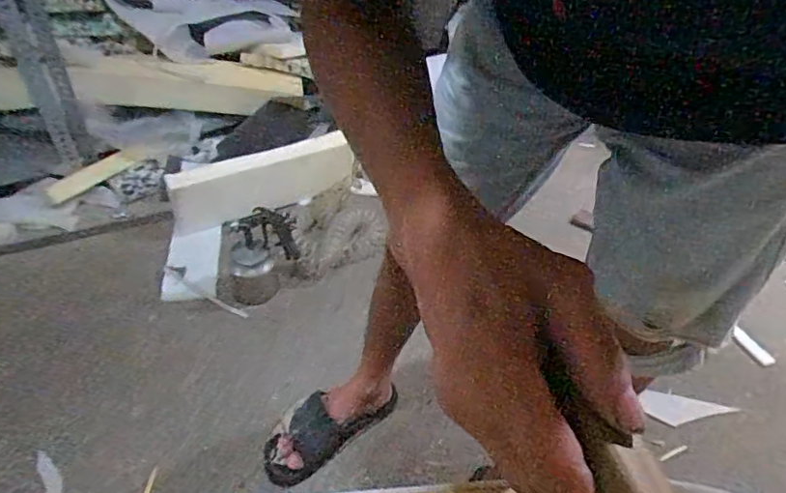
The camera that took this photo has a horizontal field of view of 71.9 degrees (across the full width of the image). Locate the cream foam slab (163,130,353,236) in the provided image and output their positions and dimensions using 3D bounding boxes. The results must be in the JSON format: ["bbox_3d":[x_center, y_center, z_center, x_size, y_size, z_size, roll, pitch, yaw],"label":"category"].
[{"bbox_3d":[-0.350,-0.198,1.489,0.527,0.079,0.196,-21,46,-25],"label":"cream foam slab"}]

